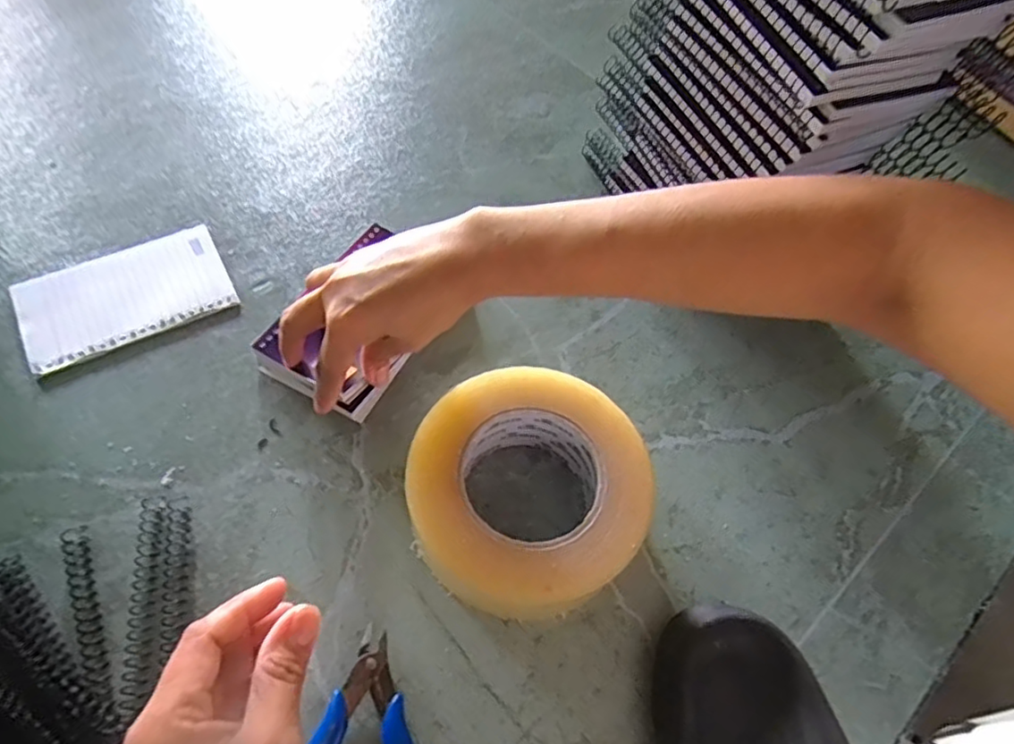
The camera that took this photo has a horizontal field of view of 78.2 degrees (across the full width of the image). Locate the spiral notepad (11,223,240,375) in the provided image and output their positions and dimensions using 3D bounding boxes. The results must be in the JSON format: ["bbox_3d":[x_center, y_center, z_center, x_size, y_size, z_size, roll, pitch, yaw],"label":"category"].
[{"bbox_3d":[-0.262,-0.053,0.430,0.130,0.007,0.079,-26,64,-18],"label":"spiral notepad"}]

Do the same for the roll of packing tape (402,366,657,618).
[{"bbox_3d":[0.010,0.069,0.353,0.134,0.054,0.130,2,59,-3],"label":"roll of packing tape"}]

